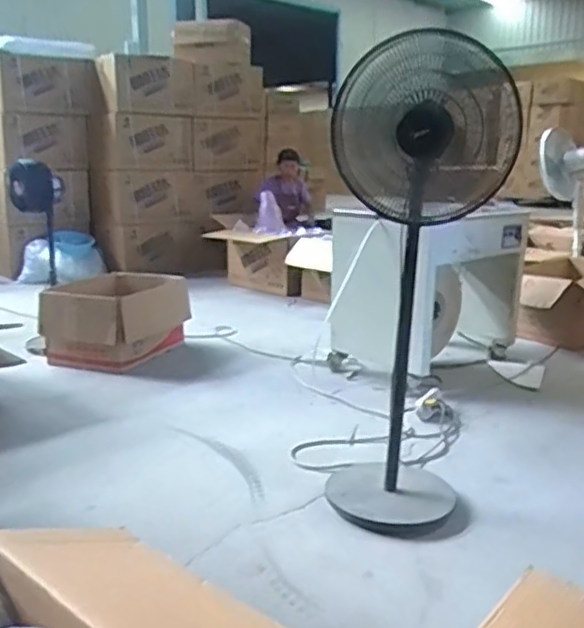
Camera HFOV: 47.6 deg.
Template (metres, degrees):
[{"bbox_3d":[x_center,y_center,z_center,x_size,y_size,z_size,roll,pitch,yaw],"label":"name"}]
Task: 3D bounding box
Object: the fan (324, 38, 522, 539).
[{"bbox_3d":[0.324,-0.051,1.701,0.439,1.182,0.325,3,14,13],"label":"fan"}]

